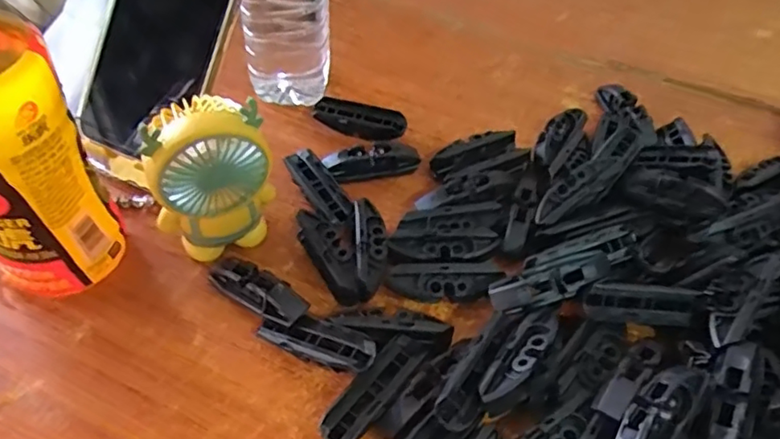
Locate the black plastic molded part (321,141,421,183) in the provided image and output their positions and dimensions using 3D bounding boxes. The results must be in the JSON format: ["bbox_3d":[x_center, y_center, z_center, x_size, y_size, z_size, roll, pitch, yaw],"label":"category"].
[{"bbox_3d":[-0.013,-0.042,0.437,0.069,0.019,0.024,-14,52,-15],"label":"black plastic molded part"}]

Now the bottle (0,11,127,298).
[{"bbox_3d":[-0.200,-0.039,0.313,0.064,0.189,0.076,-30,58,-26],"label":"bottle"}]

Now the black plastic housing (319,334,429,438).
[{"bbox_3d":[-0.007,0.094,0.324,0.021,0.019,0.073,33,55,22],"label":"black plastic housing"}]

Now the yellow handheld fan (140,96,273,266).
[{"bbox_3d":[-0.105,-0.020,0.354,0.064,0.110,0.035,-21,54,-20],"label":"yellow handheld fan"}]

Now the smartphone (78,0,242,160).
[{"bbox_3d":[-0.142,-0.122,0.375,0.084,0.166,0.014,22,8,15],"label":"smartphone"}]

